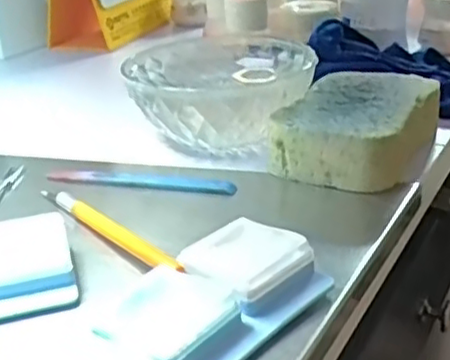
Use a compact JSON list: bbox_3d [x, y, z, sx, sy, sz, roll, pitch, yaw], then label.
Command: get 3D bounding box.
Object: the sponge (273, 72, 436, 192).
[{"bbox_3d":[0.082,-0.031,0.408,0.078,0.036,0.111,10,29,27],"label":"sponge"}]

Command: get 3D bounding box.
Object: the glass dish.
[{"bbox_3d":[-0.003,-0.052,0.440,0.113,0.050,0.117,-3,26,1],"label":"glass dish"}]

